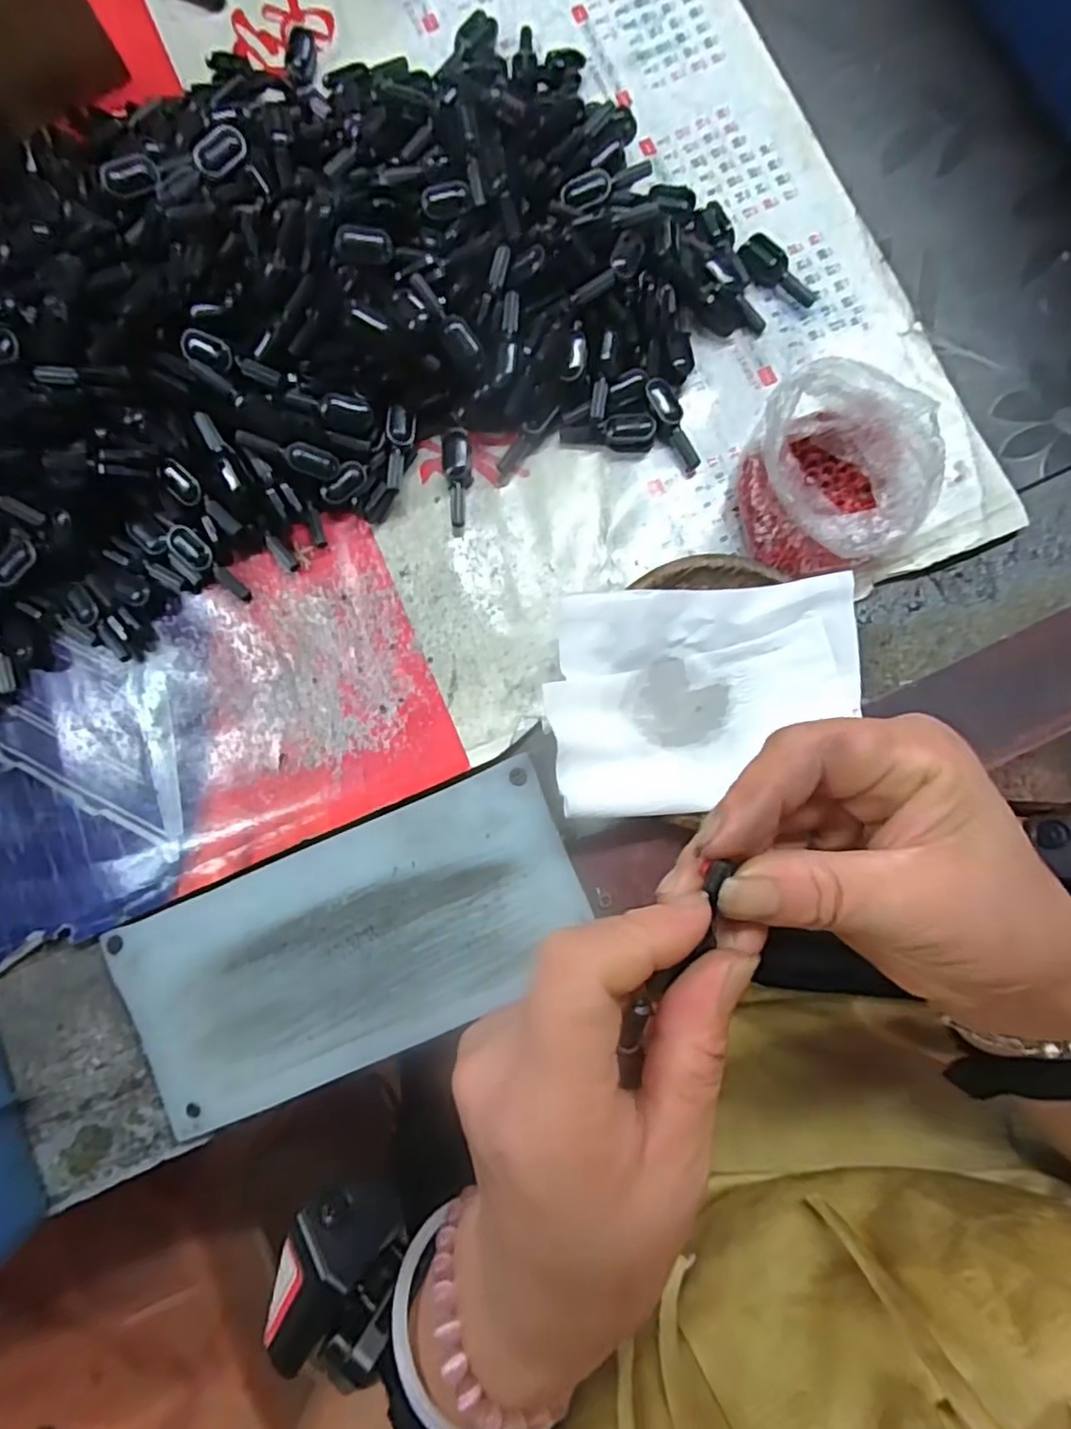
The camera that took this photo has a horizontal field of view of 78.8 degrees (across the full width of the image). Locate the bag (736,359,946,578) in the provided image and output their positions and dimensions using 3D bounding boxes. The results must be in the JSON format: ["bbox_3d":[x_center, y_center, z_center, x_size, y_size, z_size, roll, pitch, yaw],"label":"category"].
[{"bbox_3d":[0.129,-0.103,0.283,0.078,0.040,0.090,28,85,4],"label":"bag"}]

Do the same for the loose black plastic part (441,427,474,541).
[{"bbox_3d":[-0.036,-0.110,0.303,0.013,0.012,0.051,-3,83,1],"label":"loose black plastic part"}]

